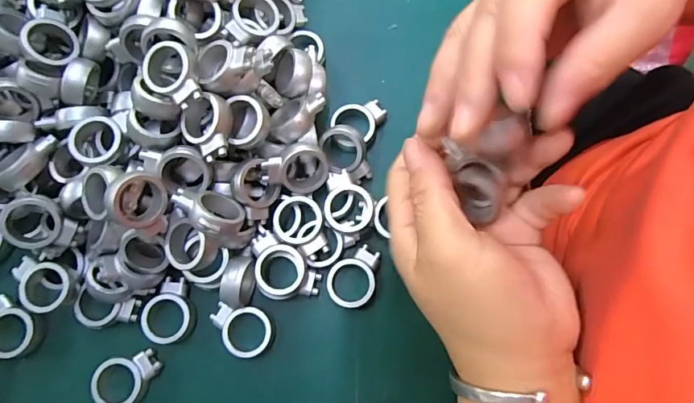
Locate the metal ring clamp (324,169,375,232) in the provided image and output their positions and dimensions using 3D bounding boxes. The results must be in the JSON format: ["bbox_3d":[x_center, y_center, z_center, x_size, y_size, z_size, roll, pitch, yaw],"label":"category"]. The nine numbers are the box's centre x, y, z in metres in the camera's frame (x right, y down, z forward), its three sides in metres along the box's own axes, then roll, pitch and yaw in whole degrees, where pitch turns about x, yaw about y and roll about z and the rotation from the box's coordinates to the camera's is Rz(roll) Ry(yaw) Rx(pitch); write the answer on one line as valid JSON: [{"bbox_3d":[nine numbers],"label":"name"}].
[{"bbox_3d":[0.000,-0.001,0.241,0.025,0.013,0.031,-7,78,-2],"label":"metal ring clamp"}]

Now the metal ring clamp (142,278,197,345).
[{"bbox_3d":[-0.094,0.057,0.238,0.026,0.006,0.033,4,78,1],"label":"metal ring clamp"}]

